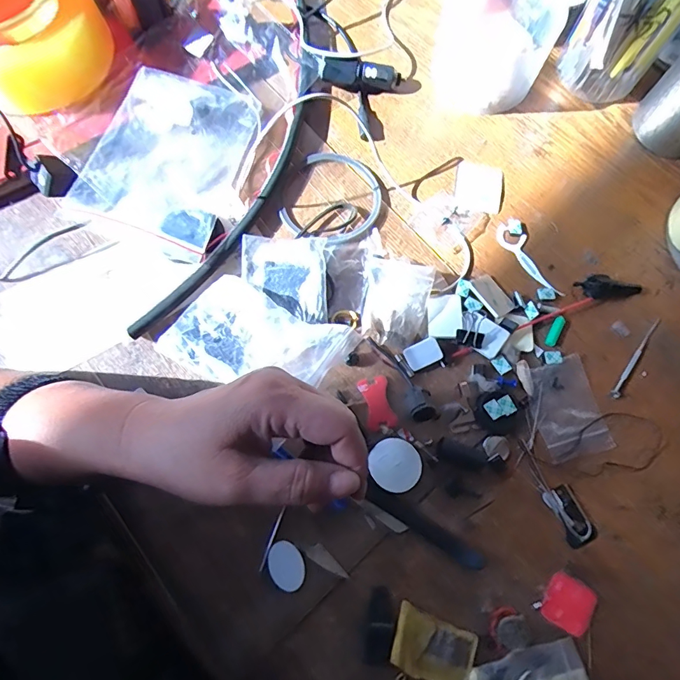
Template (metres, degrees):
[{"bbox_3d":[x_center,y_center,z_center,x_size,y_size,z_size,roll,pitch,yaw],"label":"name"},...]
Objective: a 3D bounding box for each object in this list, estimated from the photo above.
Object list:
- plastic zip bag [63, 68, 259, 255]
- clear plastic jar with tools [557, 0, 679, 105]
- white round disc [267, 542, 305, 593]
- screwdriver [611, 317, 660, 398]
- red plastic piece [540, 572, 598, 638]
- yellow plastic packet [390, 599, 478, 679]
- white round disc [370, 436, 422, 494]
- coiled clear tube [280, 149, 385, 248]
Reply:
[{"bbox_3d":[-0.131,-0.146,0.351,0.108,0.028,0.141,22,72,-4],"label":"plastic zip bag"},{"bbox_3d":[0.235,-0.261,0.345,0.070,0.123,0.066,42,78,9],"label":"clear plastic jar with tools"},{"bbox_3d":[-0.035,0.148,0.287,0.021,0.004,0.030,-31,78,-9],"label":"white round disc"},{"bbox_3d":[0.227,0.014,0.333,0.007,0.004,0.076,38,78,9],"label":"screwdriver"},{"bbox_3d":[0.152,0.174,0.288,0.031,0.004,0.031,31,76,7],"label":"red plastic piece"},{"bbox_3d":[0.059,0.194,0.271,0.053,0.016,0.034,24,76,5],"label":"yellow plastic packet"},{"bbox_3d":[0.040,0.087,0.307,0.034,0.007,0.036,0,75,-1],"label":"white round disc"},{"bbox_3d":[-0.003,-0.118,0.363,0.072,0.005,0.088,21,75,4],"label":"coiled clear tube"}]

